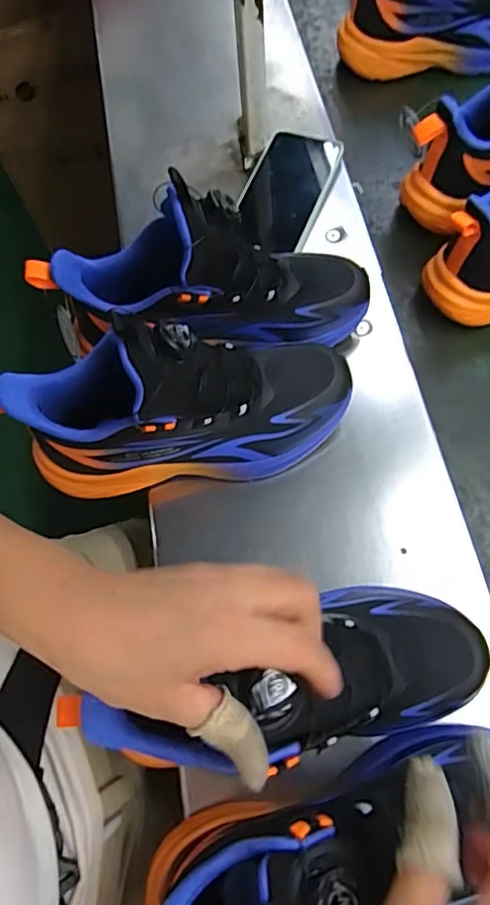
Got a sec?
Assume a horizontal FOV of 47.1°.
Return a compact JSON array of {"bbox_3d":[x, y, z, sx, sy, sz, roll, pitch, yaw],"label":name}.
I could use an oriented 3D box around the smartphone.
[{"bbox_3d":[0.040,-0.262,0.555,0.078,0.009,0.147,16,69,13],"label":"smartphone"}]

